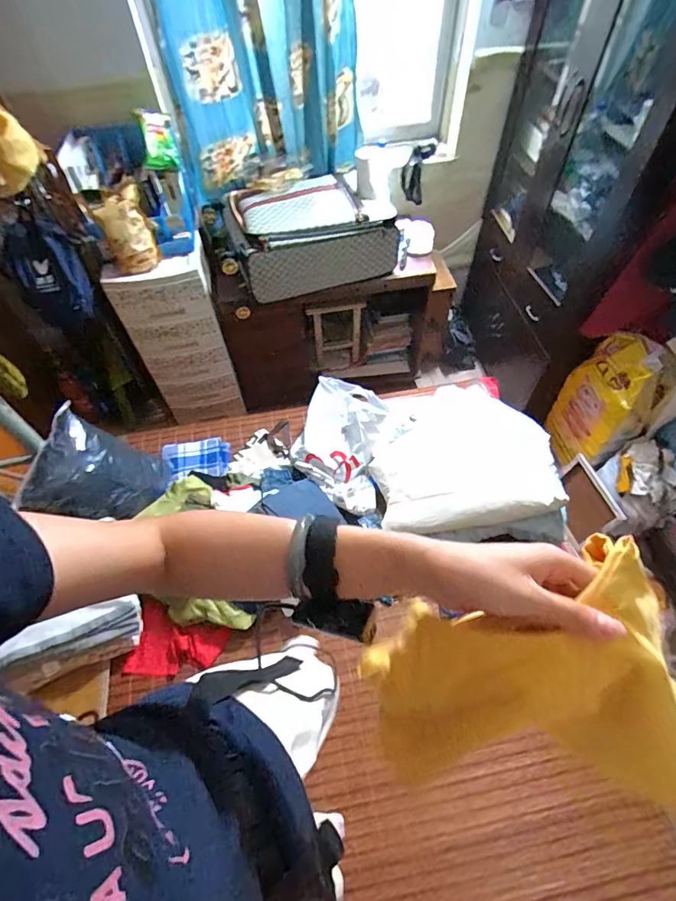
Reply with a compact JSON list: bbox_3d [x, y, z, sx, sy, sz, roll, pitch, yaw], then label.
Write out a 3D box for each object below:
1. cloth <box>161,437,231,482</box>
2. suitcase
[{"bbox_3d":[-0.523,0.026,1.654,0.248,0.033,0.155,-5,57,-2],"label":"cloth"},{"bbox_3d":[-0.090,-0.758,1.634,0.556,0.295,0.272,-10,58,-5],"label":"suitcase"}]

